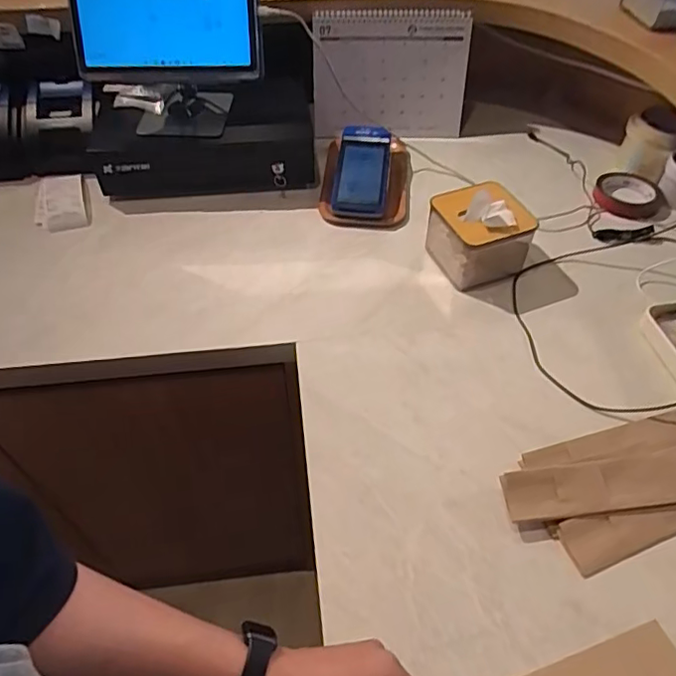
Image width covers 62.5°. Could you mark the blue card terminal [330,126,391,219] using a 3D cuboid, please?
[{"bbox_3d":[0.038,-0.264,0.891,0.083,0.057,0.177,5,51,4],"label":"blue card terminal"}]

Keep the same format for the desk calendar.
[{"bbox_3d":[0.090,-0.445,0.953,0.259,0.189,0.066,-2,51,-2],"label":"desk calendar"}]

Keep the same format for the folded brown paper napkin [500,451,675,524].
[{"bbox_3d":[0.269,0.148,0.560,0.206,0.013,0.050,-5,68,-9],"label":"folded brown paper napkin"}]

